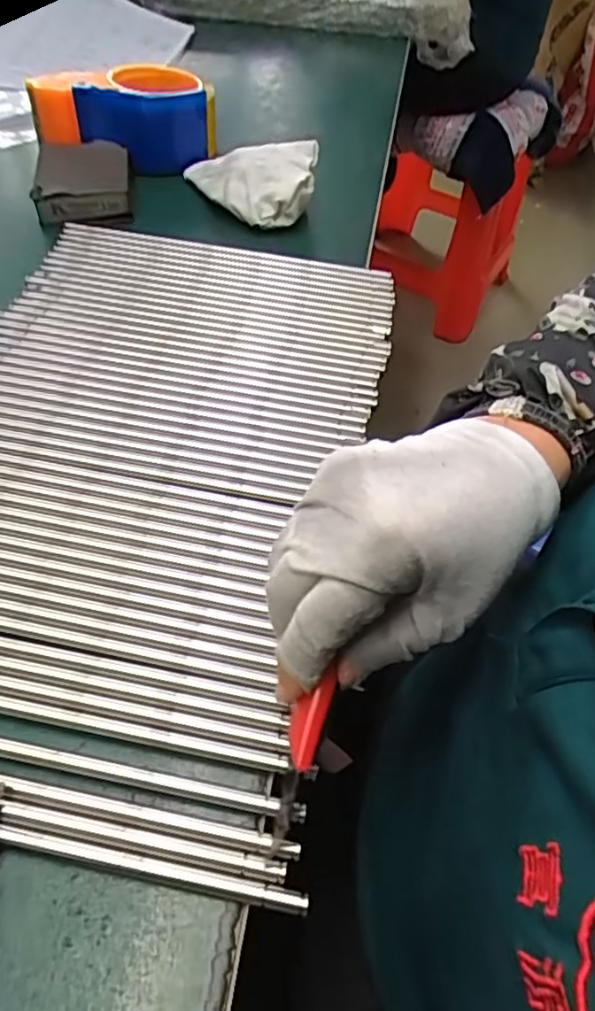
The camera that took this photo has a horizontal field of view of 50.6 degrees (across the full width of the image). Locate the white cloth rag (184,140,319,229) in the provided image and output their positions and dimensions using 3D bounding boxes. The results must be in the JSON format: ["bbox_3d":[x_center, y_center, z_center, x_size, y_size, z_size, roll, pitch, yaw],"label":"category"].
[{"bbox_3d":[-0.041,-0.260,0.499,0.108,0.040,0.071,17,53,7],"label":"white cloth rag"}]

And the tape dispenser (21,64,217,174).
[{"bbox_3d":[-0.142,-0.331,0.532,0.143,0.062,0.086,2,53,-2],"label":"tape dispenser"}]

